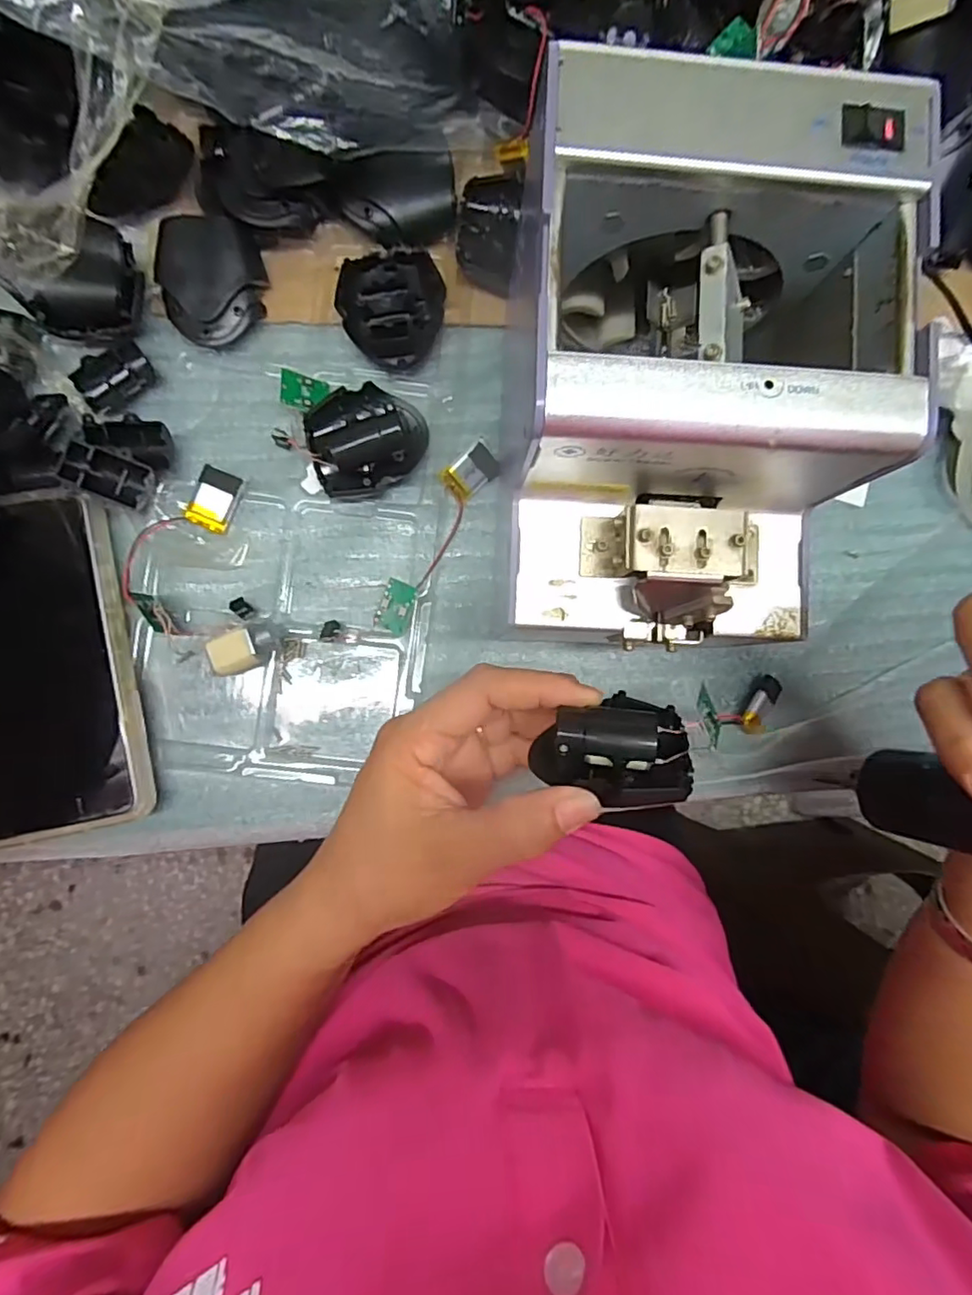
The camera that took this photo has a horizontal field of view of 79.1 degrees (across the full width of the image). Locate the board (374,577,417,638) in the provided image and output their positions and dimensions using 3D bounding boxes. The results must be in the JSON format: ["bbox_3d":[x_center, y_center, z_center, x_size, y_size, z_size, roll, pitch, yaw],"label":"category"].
[{"bbox_3d":[-0.047,-0.021,0.304,0.019,0.004,0.026,25,97,16],"label":"board"}]

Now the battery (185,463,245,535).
[{"bbox_3d":[-0.140,-0.076,0.303,0.020,0.007,0.031,21,86,-3],"label":"battery"}]

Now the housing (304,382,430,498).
[{"bbox_3d":[-0.060,-0.106,0.299,0.058,0.025,0.051,-15,88,-4],"label":"housing"}]

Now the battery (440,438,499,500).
[{"bbox_3d":[-0.007,-0.093,0.312,0.028,0.007,0.019,-40,91,-5],"label":"battery"}]

